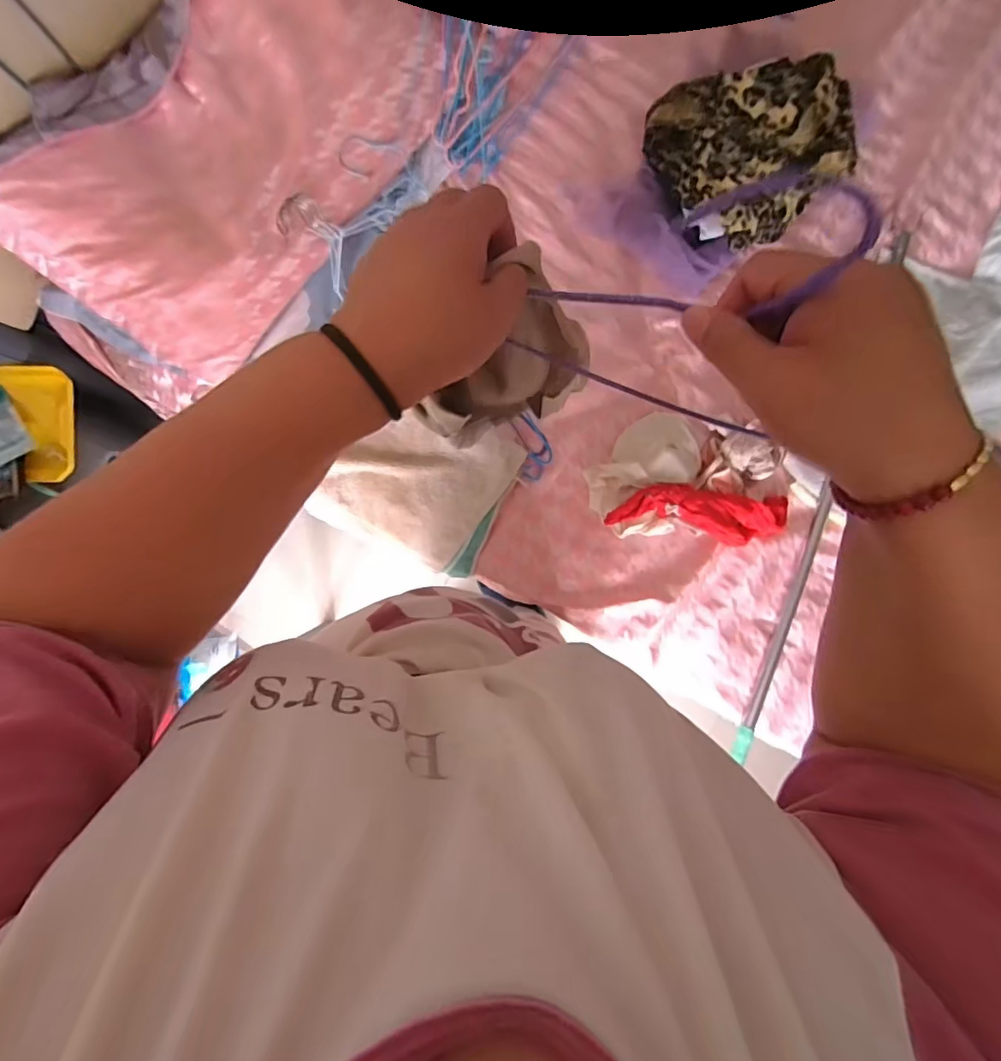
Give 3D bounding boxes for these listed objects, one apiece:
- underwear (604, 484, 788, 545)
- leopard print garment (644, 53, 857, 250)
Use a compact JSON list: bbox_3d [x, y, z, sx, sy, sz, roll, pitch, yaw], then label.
[{"bbox_3d":[0.326,-0.028,0.830,0.286,0.059,0.081,6,90,1],"label":"underwear"},{"bbox_3d":[0.353,-0.535,0.731,0.263,0.122,0.181,-17,90,1],"label":"leopard print garment"}]

